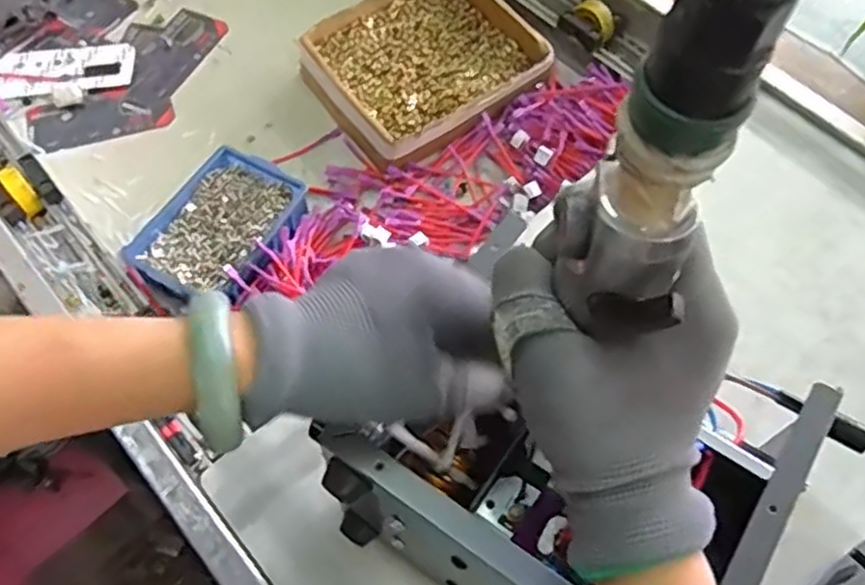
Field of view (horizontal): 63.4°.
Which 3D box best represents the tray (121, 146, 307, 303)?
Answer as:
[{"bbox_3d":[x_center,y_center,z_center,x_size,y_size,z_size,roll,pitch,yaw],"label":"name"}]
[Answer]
[{"bbox_3d":[-0.188,-0.053,0.637,0.107,0.047,0.148,30,65,15],"label":"tray"}]

